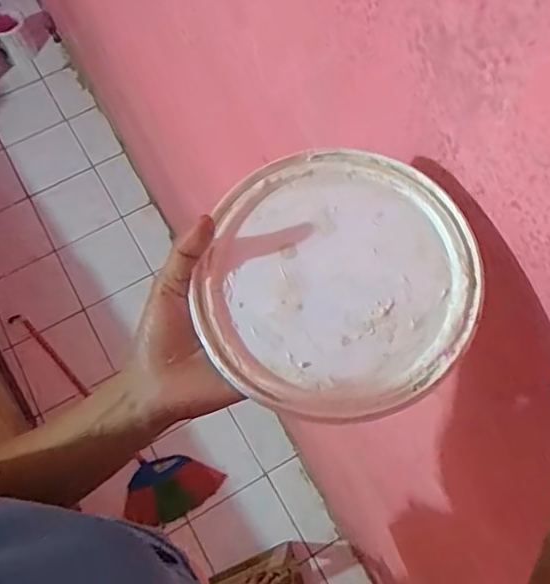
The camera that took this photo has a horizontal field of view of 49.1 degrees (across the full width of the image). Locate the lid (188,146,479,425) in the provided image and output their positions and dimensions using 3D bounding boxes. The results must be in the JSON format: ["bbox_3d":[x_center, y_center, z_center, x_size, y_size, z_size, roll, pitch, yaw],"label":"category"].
[{"bbox_3d":[0.038,-0.010,0.379,0.162,0.019,0.176,0,66,1],"label":"lid"}]

